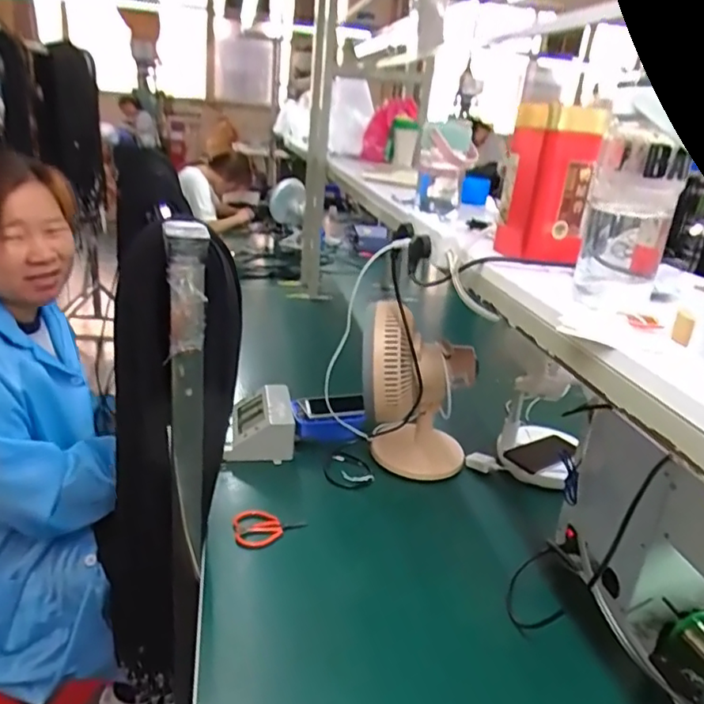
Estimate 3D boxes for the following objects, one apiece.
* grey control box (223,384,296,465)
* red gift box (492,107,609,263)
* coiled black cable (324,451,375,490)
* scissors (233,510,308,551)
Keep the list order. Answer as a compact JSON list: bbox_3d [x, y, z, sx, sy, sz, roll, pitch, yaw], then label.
[{"bbox_3d":[-0.190,0.151,1.171,0.134,0.103,0.160,1,23,-12],"label":"grey control box"},{"bbox_3d":[0.242,-0.204,0.720,0.085,0.178,0.080,1,23,-11],"label":"red gift box"},{"bbox_3d":[-0.005,0.226,1.114,0.094,0.013,0.104,6,22,1],"label":"coiled black cable"},{"bbox_3d":[-0.135,0.281,0.946,0.113,0.018,0.068,-5,24,-23],"label":"scissors"}]

